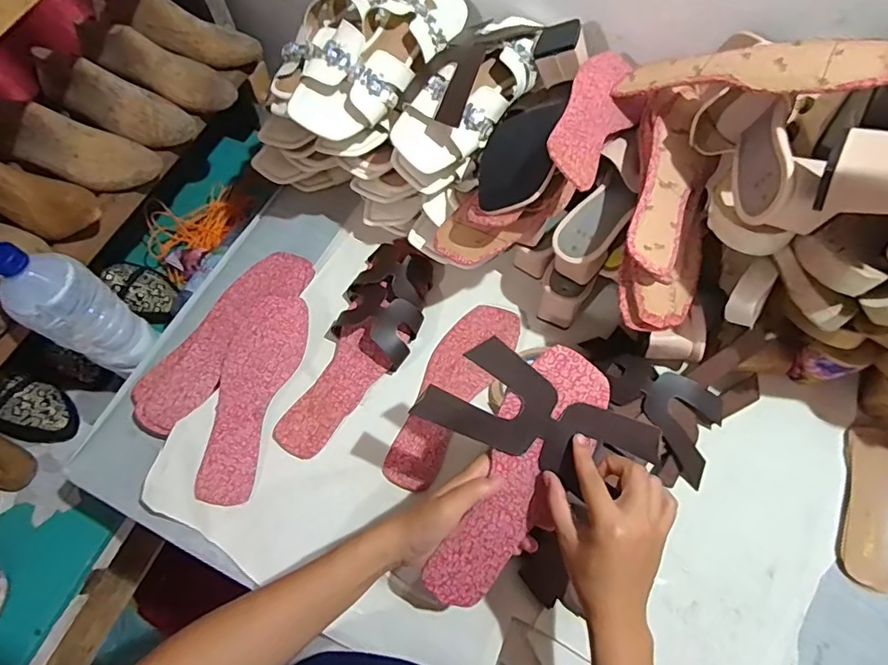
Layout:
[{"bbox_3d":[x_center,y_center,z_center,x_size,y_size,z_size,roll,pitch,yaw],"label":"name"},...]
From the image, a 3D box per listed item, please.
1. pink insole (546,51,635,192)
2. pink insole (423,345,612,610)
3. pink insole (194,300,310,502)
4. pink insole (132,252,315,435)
[{"bbox_3d":[0.155,-0.219,0.523,0.072,0.013,0.228,39,53,-17],"label":"pink insole"},{"bbox_3d":[0.055,0.128,0.443,0.071,0.004,0.243,29,98,-2],"label":"pink insole"},{"bbox_3d":[-0.222,0.068,0.593,0.080,0.008,0.236,16,71,0],"label":"pink insole"},{"bbox_3d":[-0.262,-0.001,0.625,0.078,0.014,0.256,33,72,18],"label":"pink insole"}]

